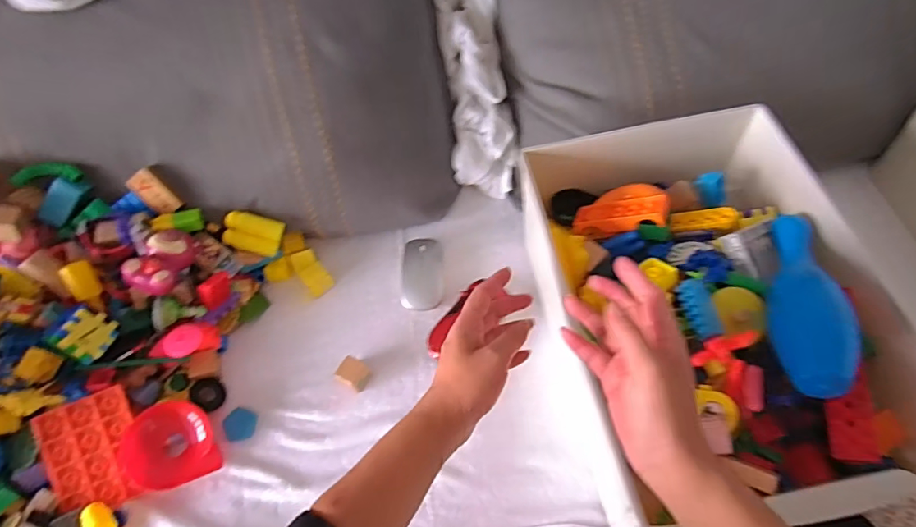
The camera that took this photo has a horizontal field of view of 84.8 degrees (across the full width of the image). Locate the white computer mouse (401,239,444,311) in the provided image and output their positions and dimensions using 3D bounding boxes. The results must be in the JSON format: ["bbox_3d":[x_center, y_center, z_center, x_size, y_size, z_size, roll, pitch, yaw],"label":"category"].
[{"bbox_3d":[-0.047,0.011,0.689,0.055,0.018,0.104,0,62,4],"label":"white computer mouse"}]

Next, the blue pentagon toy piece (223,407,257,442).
[{"bbox_3d":[-0.262,0.194,0.604,0.035,0.009,0.038,-3,61,2],"label":"blue pentagon toy piece"}]

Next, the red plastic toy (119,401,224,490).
[{"bbox_3d":[-0.329,0.207,0.568,0.098,0.042,0.091,-18,62,-6],"label":"red plastic toy"}]

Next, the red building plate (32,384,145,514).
[{"bbox_3d":[-0.409,0.212,0.563,0.091,0.009,0.122,-21,86,-16],"label":"red building plate"}]

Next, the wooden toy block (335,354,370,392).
[{"bbox_3d":[-0.128,0.135,0.615,0.031,0.031,0.033,24,66,16],"label":"wooden toy block"}]

